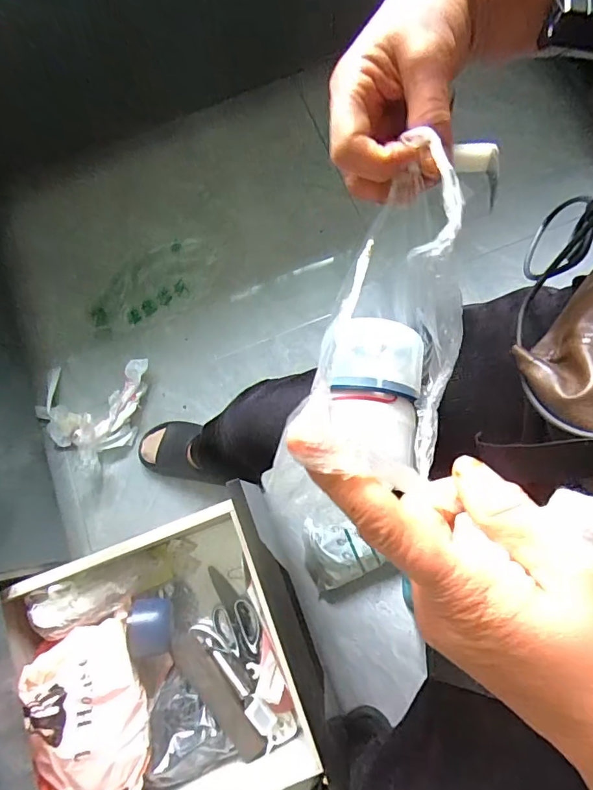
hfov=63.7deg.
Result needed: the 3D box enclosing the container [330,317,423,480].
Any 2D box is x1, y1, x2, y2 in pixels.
[{"bbox_3d":[0.063,0.002,0.397,0.075,0.077,0.119,11,77,2],"label":"container"}]

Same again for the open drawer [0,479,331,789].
[{"bbox_3d":[-0.193,0.424,0.732,0.430,0.151,0.407,-19,74,0],"label":"open drawer"}]

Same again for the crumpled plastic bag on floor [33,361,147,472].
[{"bbox_3d":[-0.454,0.035,1.022,0.235,0.048,0.252,6,76,7],"label":"crumpled plastic bag on floor"}]

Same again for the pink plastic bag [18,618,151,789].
[{"bbox_3d":[-0.307,0.481,0.697,0.158,0.072,0.254,-15,75,1],"label":"pink plastic bag"}]

